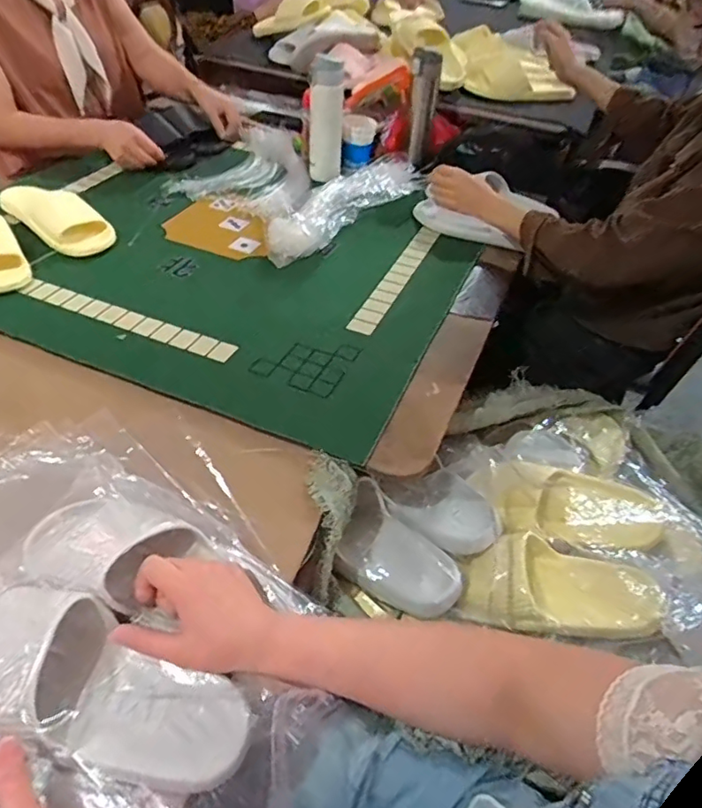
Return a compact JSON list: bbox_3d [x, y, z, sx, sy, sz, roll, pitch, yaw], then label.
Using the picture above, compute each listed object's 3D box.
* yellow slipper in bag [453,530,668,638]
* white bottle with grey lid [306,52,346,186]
[{"bbox_3d":[0.227,0.199,0.636,0.213,0.069,0.101,0,39,27],"label":"yellow slipper in bag"},{"bbox_3d":[-0.048,-0.565,1.111,0.072,0.205,0.055,1,45,-4],"label":"white bottle with grey lid"}]

